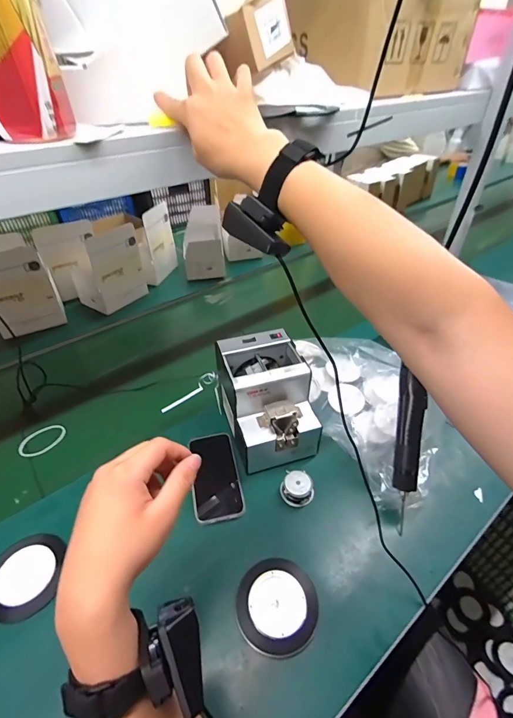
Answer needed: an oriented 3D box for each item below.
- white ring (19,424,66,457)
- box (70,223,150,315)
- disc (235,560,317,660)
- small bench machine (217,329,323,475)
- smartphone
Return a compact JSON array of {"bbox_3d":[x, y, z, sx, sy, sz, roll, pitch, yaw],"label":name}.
[{"bbox_3d":[-0.383,0.147,0.637,0.077,0.008,0.062,-18,43,-19],"label":"white ring"},{"bbox_3d":[-0.396,-0.242,0.935,0.123,0.199,0.146,24,46,26],"label":"box"},{"bbox_3d":[0.024,0.302,0.438,0.097,0.010,0.099,-1,41,1],"label":"disc"},{"bbox_3d":[0.017,0.065,0.590,0.129,0.137,0.174,-15,42,-15],"label":"small bench machine"},{"bbox_3d":[-0.065,0.184,0.562,0.071,0.016,0.143,-9,41,-9],"label":"smartphone"}]

